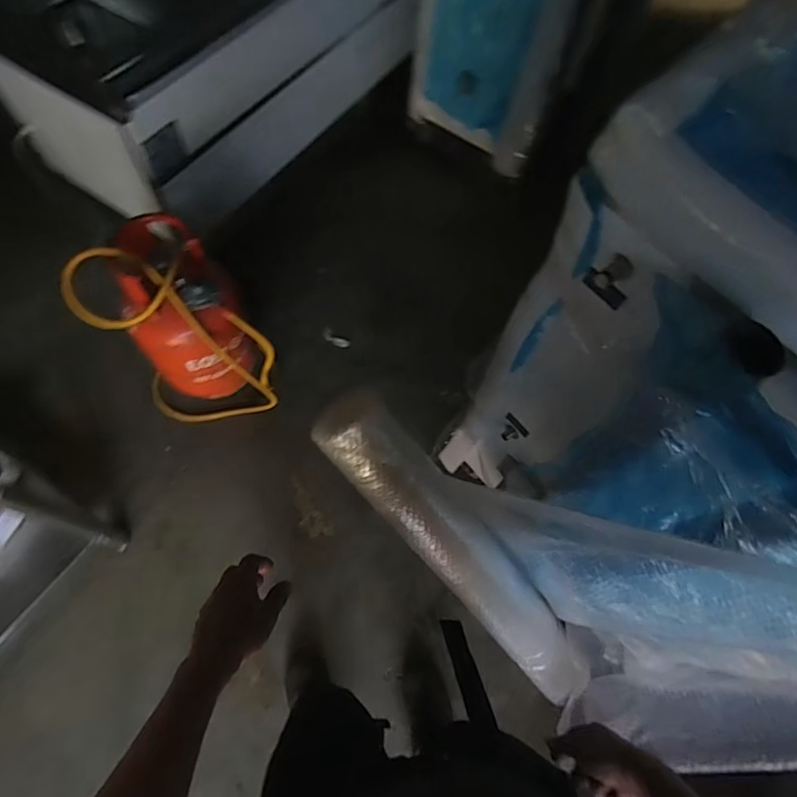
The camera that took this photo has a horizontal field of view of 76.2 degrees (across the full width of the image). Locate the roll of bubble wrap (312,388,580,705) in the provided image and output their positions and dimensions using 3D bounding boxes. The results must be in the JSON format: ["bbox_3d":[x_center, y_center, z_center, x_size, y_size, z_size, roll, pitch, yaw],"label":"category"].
[{"bbox_3d":[0.161,0.342,1.032,0.137,0.109,0.872,-50,119,-21],"label":"roll of bubble wrap"}]

